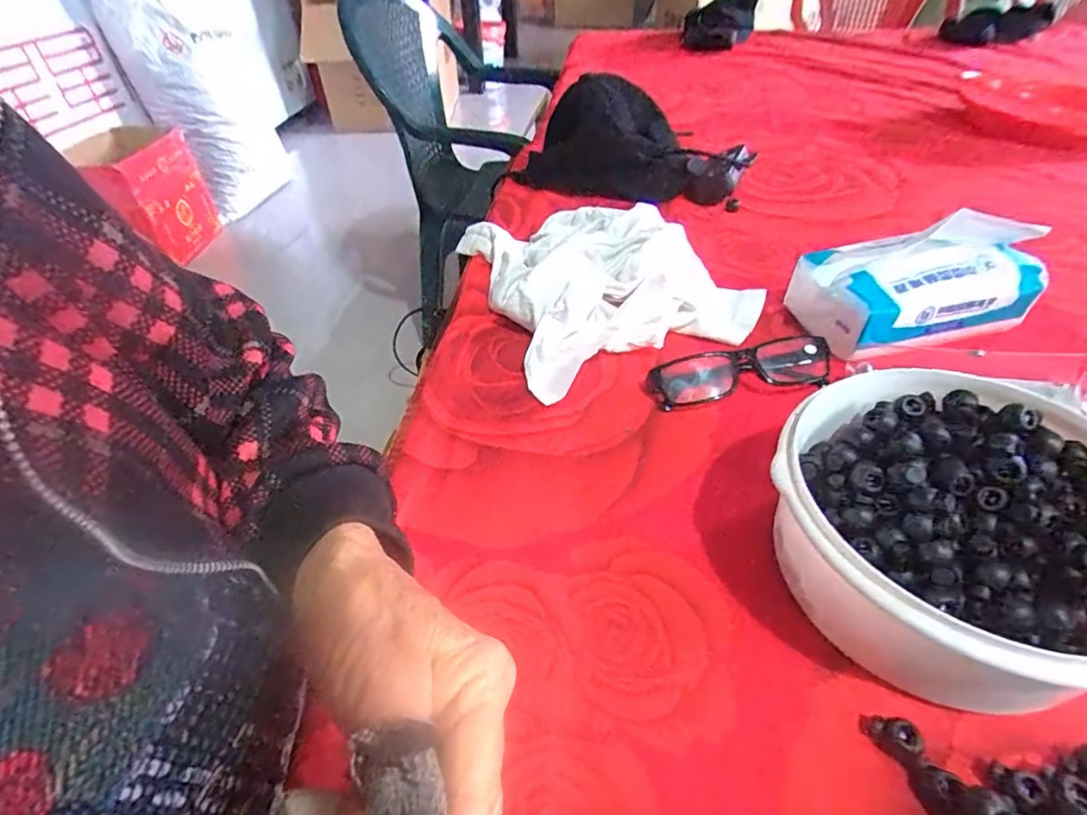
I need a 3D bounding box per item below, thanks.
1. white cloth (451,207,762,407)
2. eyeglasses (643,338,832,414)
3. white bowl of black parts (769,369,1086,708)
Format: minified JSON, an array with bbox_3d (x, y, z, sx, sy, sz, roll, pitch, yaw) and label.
[{"bbox_3d":[0.048,-0.133,0.504,0.223,0.056,0.261,-18,46,-16],"label":"white cloth"},{"bbox_3d":[0.144,-0.029,0.403,0.126,0.031,0.038,-7,44,-5],"label":"eyeglasses"},{"bbox_3d":[0.198,0.062,0.268,0.161,0.074,0.154,-1,44,1],"label":"white bowl of black parts"}]

